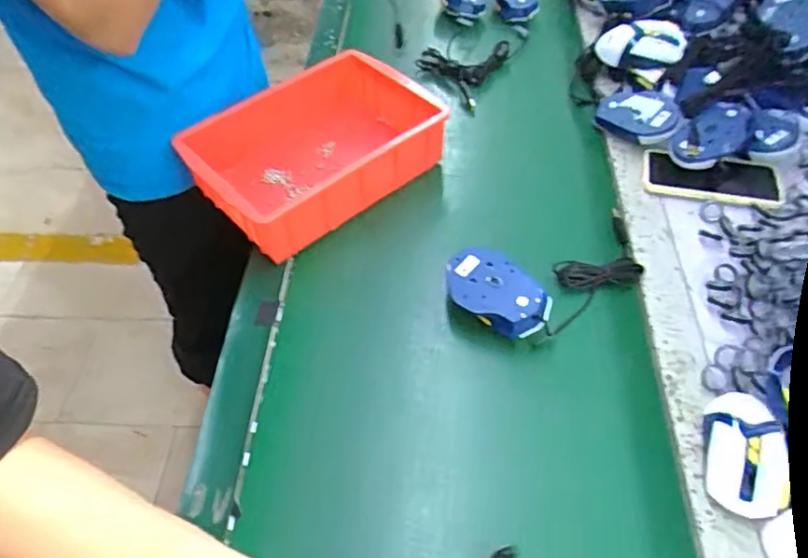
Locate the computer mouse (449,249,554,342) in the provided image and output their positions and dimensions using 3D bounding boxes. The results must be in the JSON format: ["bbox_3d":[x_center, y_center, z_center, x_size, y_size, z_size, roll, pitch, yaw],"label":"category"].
[{"bbox_3d":[0.097,0.020,0.658,0.065,0.046,0.118,-36,57,-22],"label":"computer mouse"}]

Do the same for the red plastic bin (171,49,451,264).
[{"bbox_3d":[-0.113,-0.167,0.798,0.308,0.098,0.213,-31,60,-23],"label":"red plastic bin"}]

